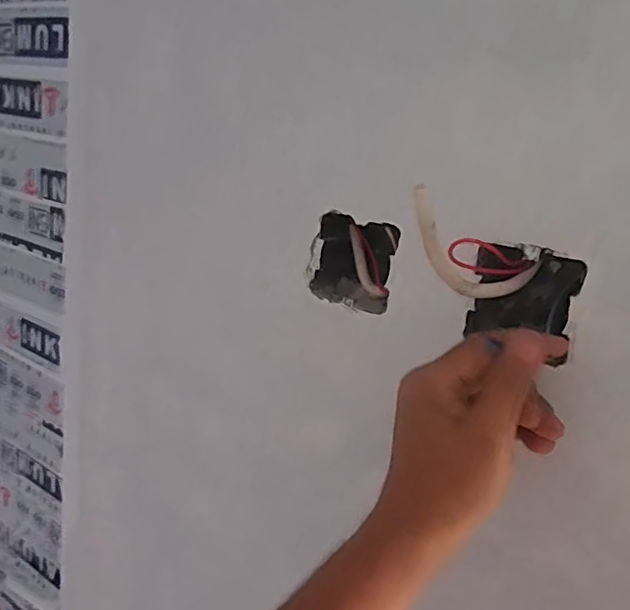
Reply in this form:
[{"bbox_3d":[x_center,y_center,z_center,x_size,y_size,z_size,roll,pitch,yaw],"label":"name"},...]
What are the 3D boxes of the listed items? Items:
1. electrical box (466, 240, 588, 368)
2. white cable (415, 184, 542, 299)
[{"bbox_3d":[0.135,-0.006,0.367,0.062,0.060,0.045,16,17,28],"label":"electrical box"},{"bbox_3d":[0.089,-0.029,0.334,0.117,0.041,0.009,26,2,-36],"label":"white cable"}]

